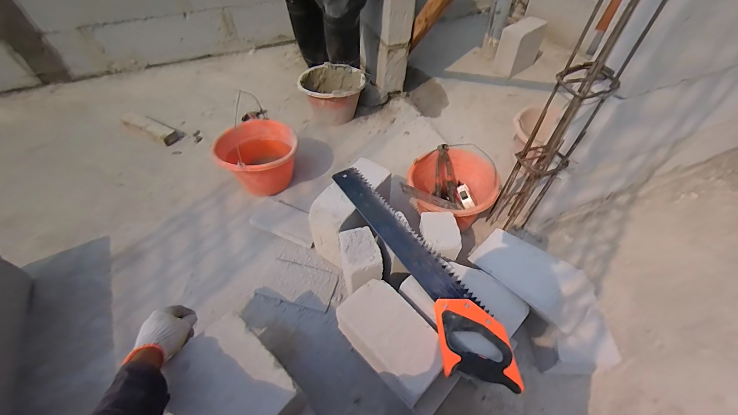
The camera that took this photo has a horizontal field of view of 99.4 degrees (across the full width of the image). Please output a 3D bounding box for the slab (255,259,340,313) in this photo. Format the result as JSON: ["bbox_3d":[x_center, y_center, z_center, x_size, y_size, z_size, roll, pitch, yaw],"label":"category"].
[{"bbox_3d":[-0.183,0.198,0.816,0.195,0.016,0.106,12,52,11],"label":"slab"}]

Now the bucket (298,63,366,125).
[{"bbox_3d":[-0.143,-0.442,1.254,0.249,0.156,0.219,5,51,6],"label":"bucket"}]

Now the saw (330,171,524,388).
[{"bbox_3d":[0.070,0.097,0.631,0.117,0.021,0.550,-26,54,-19],"label":"saw"}]

